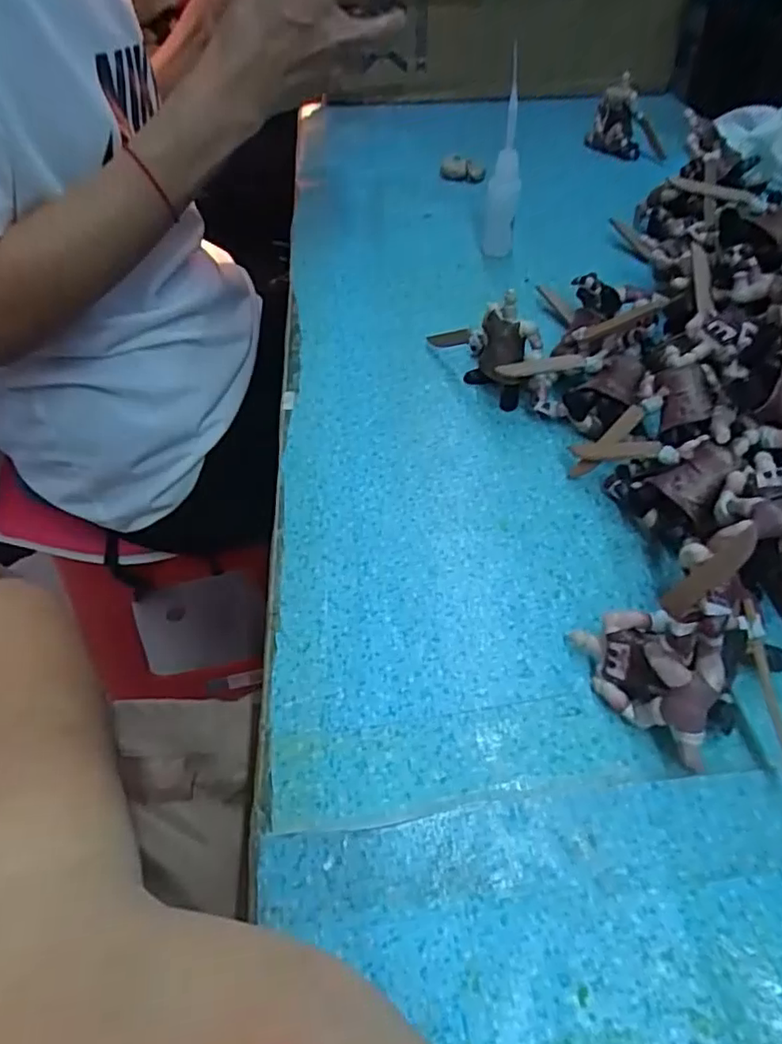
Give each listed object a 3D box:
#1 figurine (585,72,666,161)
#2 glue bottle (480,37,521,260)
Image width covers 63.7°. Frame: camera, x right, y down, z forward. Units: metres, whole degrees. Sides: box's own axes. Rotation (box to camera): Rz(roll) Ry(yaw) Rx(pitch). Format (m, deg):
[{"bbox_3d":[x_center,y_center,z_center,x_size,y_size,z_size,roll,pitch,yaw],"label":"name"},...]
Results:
[{"bbox_3d":[0.207,-0.336,0.539,0.030,0.060,0.069,-29,55,-20],"label":"figurine"},{"bbox_3d":[0.076,-0.237,0.423,0.023,0.122,0.020,11,51,11],"label":"glue bottle"}]

